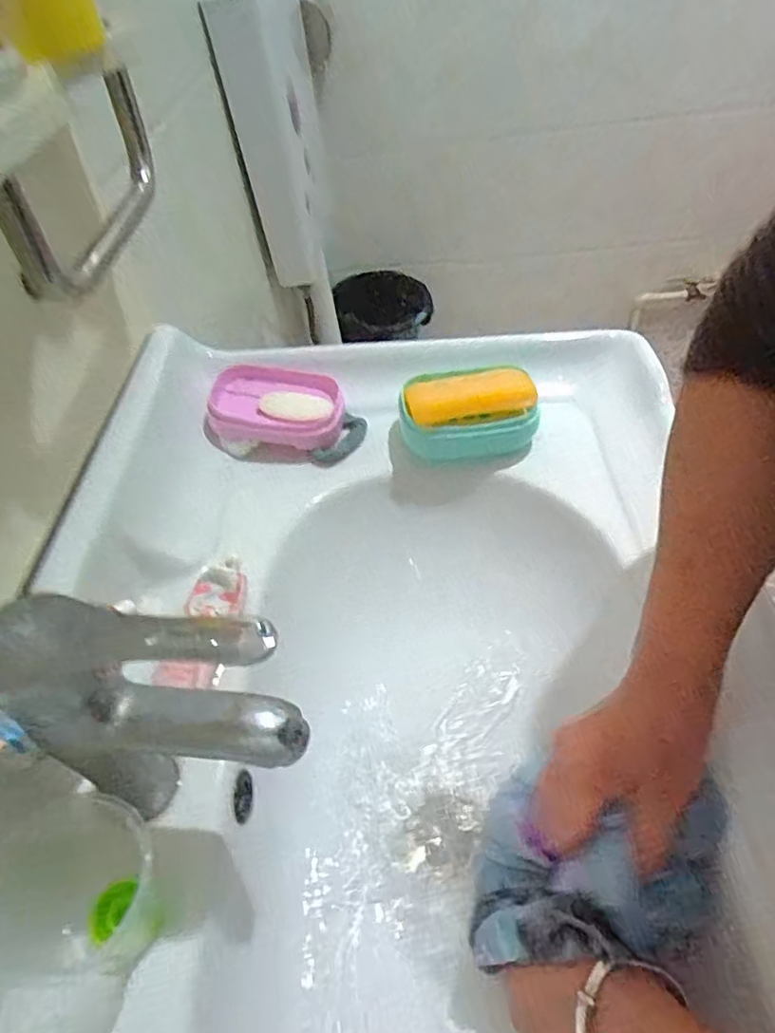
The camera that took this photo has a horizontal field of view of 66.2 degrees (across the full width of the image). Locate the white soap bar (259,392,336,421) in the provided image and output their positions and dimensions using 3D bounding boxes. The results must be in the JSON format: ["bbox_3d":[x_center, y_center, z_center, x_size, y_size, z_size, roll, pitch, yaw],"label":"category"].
[{"bbox_3d":[-0.083,-0.102,0.546,0.070,0.010,0.036,2,48,8],"label":"white soap bar"}]

